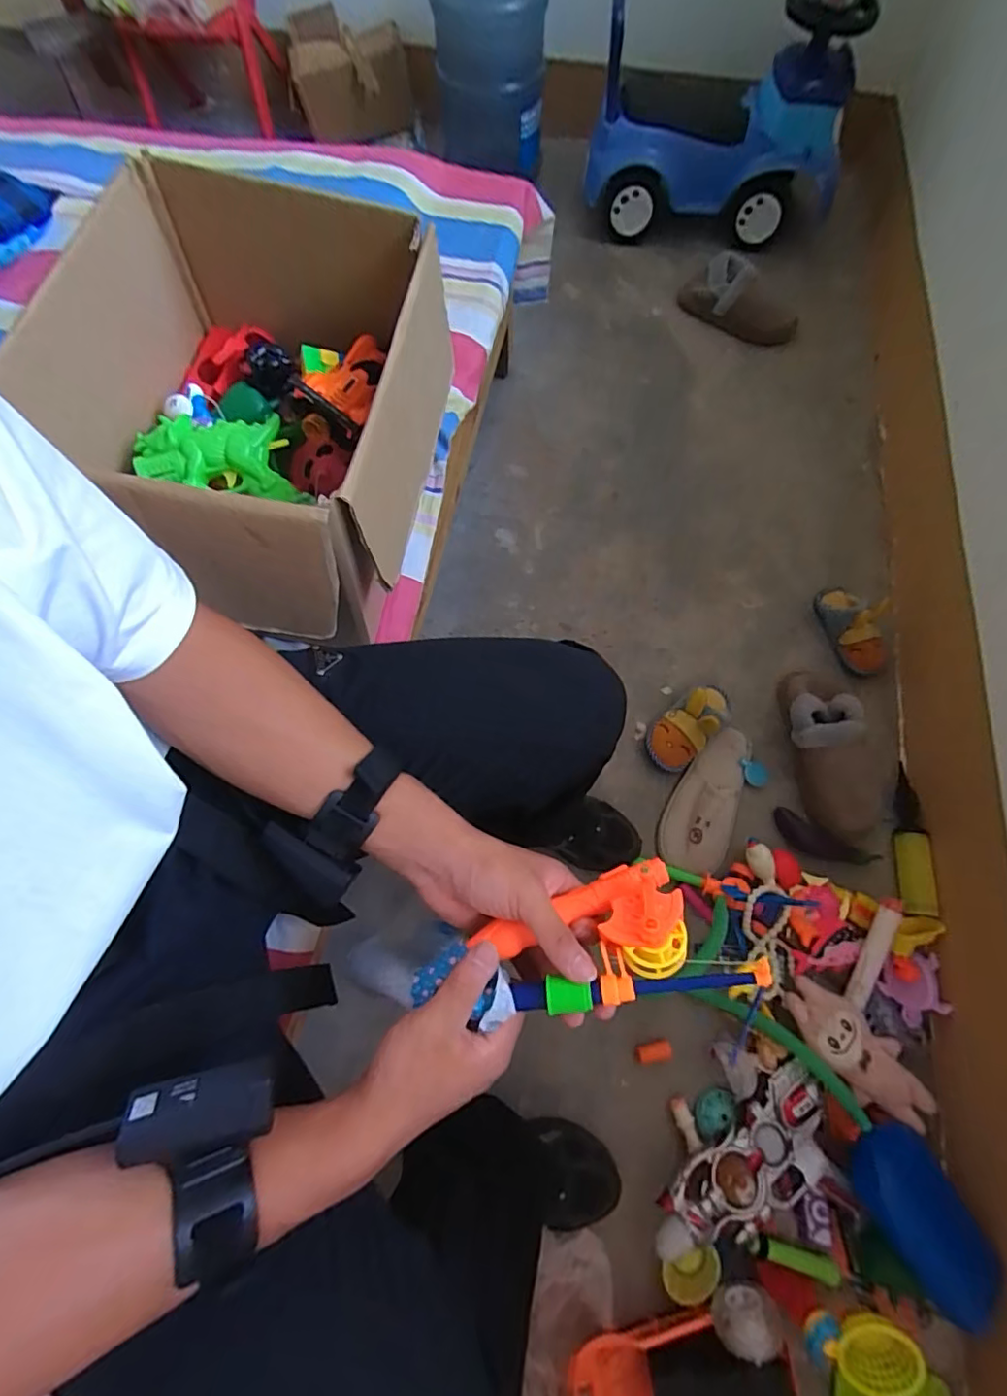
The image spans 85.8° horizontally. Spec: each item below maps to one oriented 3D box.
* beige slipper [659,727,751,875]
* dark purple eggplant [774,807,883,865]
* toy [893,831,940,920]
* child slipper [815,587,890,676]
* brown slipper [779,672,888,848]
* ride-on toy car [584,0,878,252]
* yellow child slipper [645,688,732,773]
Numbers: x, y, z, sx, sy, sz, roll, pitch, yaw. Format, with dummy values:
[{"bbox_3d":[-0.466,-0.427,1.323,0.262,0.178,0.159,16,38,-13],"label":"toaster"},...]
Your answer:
[{"bbox_3d":[0.320,0.154,0.850,0.100,0.042,0.241,24,71,8],"label":"beige slipper"},{"bbox_3d":[0.497,0.221,0.828,0.156,0.031,0.044,29,71,10],"label":"dark purple eggplant"},{"bbox_3d":[0.611,0.262,0.807,0.041,0.040,0.117,6,69,2],"label":"toy"},{"bbox_3d":[0.608,-0.124,0.937,0.086,0.070,0.158,-17,70,-7],"label":"child slipper"},{"bbox_3d":[0.506,0.078,0.850,0.101,0.094,0.272,6,69,2],"label":"brown slipper"},{"bbox_3d":[0.458,-1.233,1.145,0.526,0.382,0.276,13,69,5],"label":"ride-on toy car"},{"bbox_3d":[0.302,0.040,0.878,0.082,0.075,0.159,41,74,14],"label":"yellow child slipper"}]

